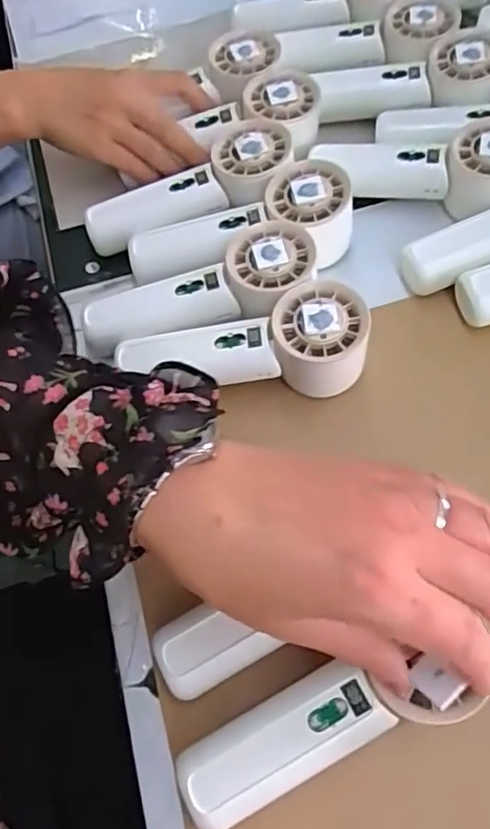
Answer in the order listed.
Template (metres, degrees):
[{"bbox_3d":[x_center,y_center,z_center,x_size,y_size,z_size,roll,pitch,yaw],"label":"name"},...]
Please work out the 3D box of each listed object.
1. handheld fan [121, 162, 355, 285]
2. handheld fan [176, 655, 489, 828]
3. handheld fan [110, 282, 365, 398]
[{"bbox_3d":[-0.004,-0.125,0.430,0.154,0.042,0.055,-14,64,8],"label":"handheld fan"},{"bbox_3d":[0.034,0.144,0.280,0.134,0.029,0.043,-24,66,3],"label":"handheld fan"},{"bbox_3d":[-0.001,-0.043,0.390,0.153,0.047,0.051,-4,64,13],"label":"handheld fan"}]

